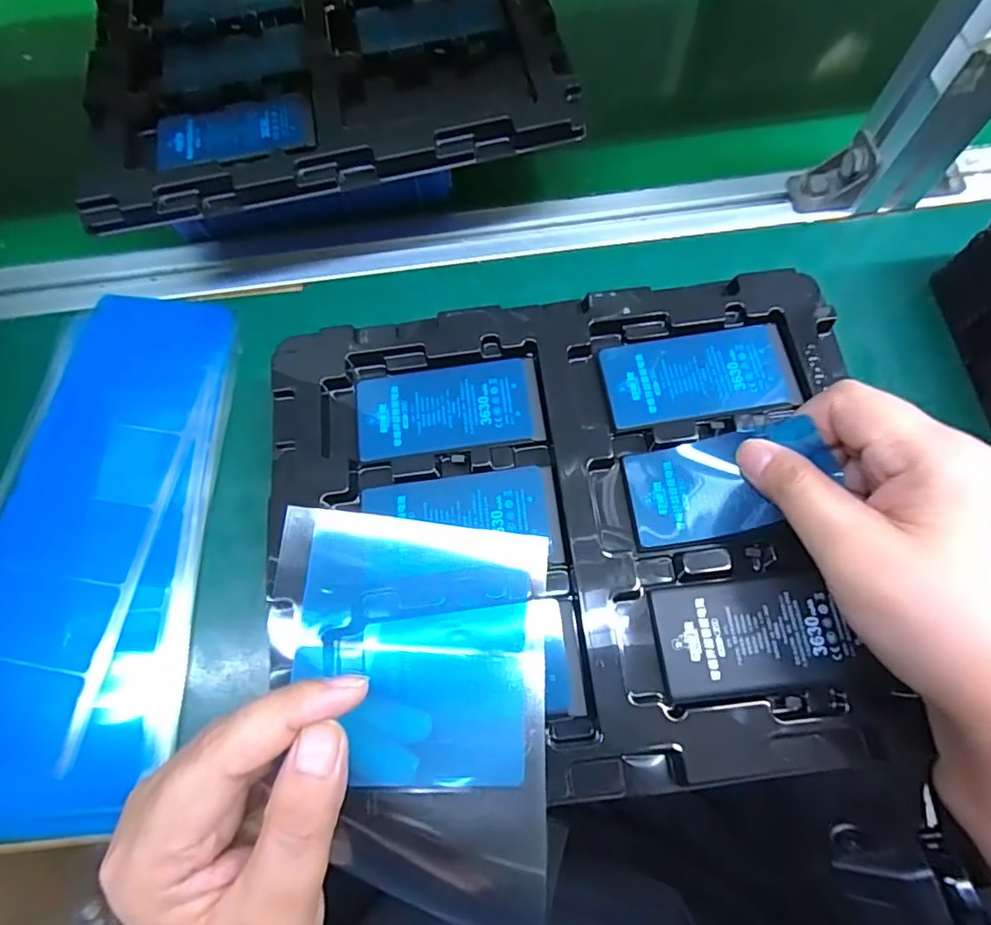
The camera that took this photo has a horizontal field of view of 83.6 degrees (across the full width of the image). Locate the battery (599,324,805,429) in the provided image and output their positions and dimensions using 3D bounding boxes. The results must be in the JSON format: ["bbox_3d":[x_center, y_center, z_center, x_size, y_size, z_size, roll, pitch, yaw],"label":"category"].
[{"bbox_3d":[0.096,-0.042,0.265,0.087,0.005,0.044,-8,70,0],"label":"battery"}]

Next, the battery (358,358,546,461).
[{"bbox_3d":[-0.022,-0.026,0.266,0.086,0.004,0.044,-7,70,1],"label":"battery"}]

